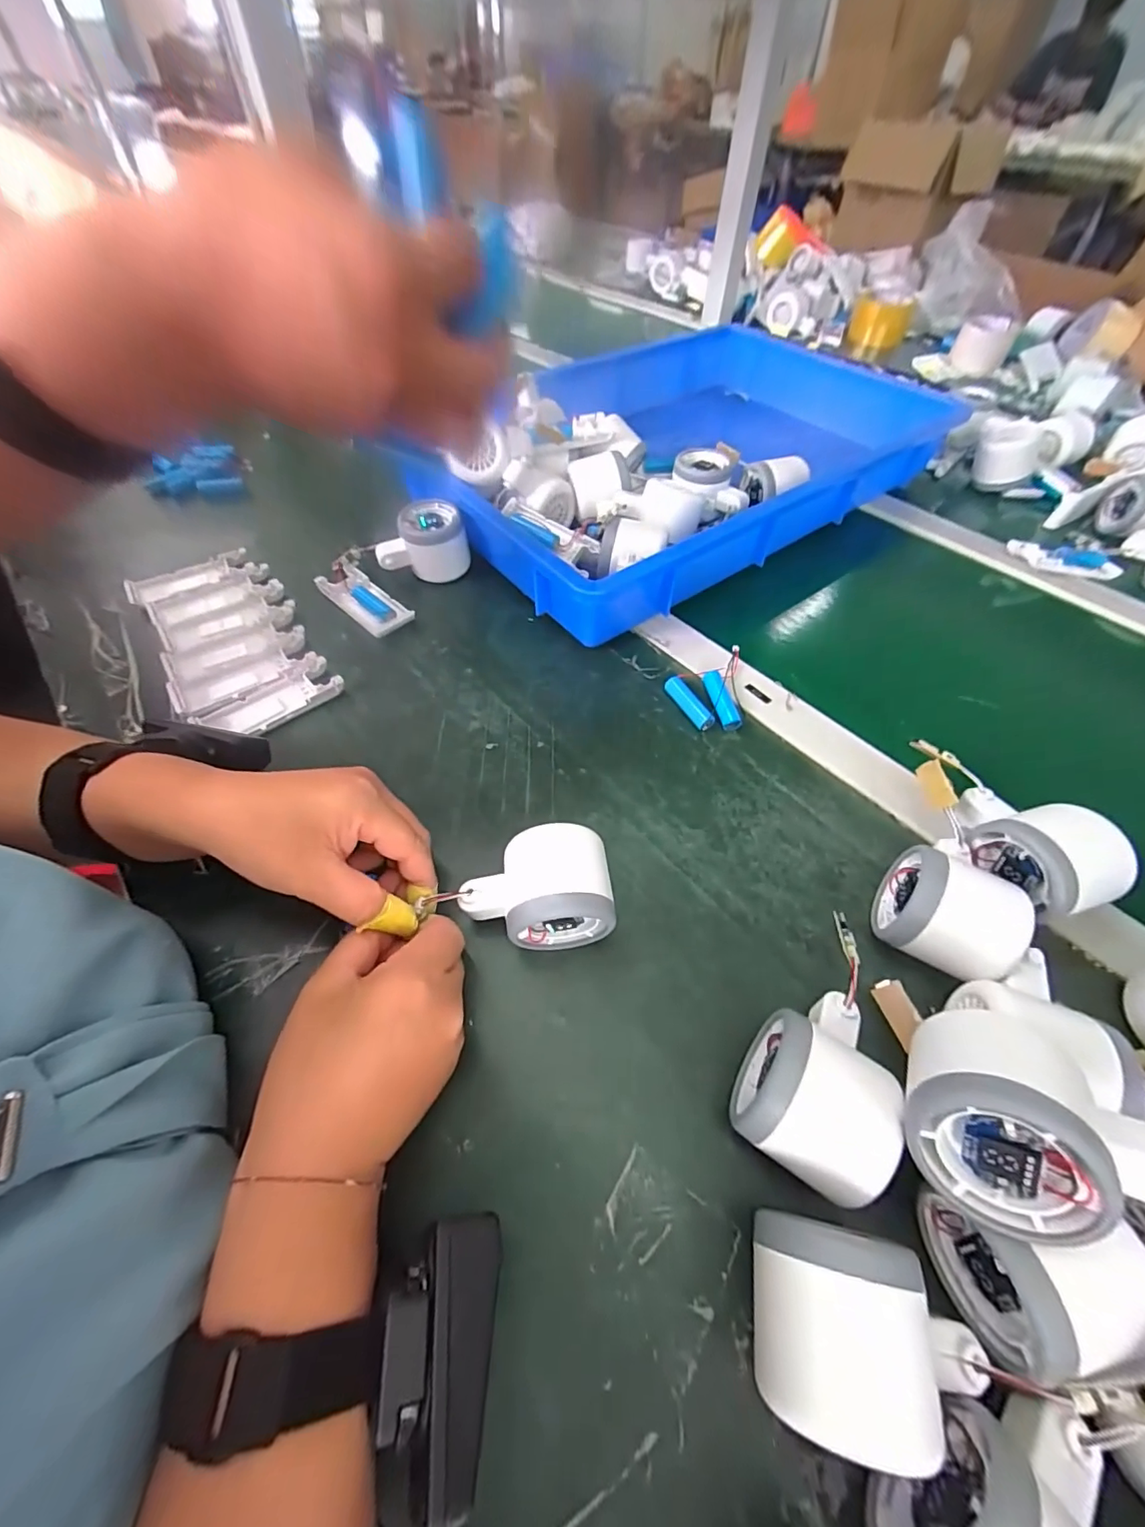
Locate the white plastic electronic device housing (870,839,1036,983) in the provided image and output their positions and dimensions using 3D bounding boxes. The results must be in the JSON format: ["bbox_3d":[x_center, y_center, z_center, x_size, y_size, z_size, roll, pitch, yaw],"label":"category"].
[{"bbox_3d":[0.203,0.085,0.283,0.059,0.056,0.056,33,61,21],"label":"white plastic electronic device housing"}]

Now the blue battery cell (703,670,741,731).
[{"bbox_3d":[0.115,-0.050,0.397,0.015,0.014,0.050,-9,65,-11],"label":"blue battery cell"}]

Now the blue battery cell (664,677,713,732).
[{"bbox_3d":[0.091,-0.047,0.403,0.014,0.015,0.051,-24,58,-16],"label":"blue battery cell"}]

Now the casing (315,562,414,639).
[{"bbox_3d":[-0.192,-0.151,0.472,0.101,0.016,0.037,39,63,24],"label":"casing"}]

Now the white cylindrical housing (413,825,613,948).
[{"bbox_3d":[-0.021,0.066,0.283,0.082,0.060,0.055,-3,55,-7],"label":"white cylindrical housing"}]

